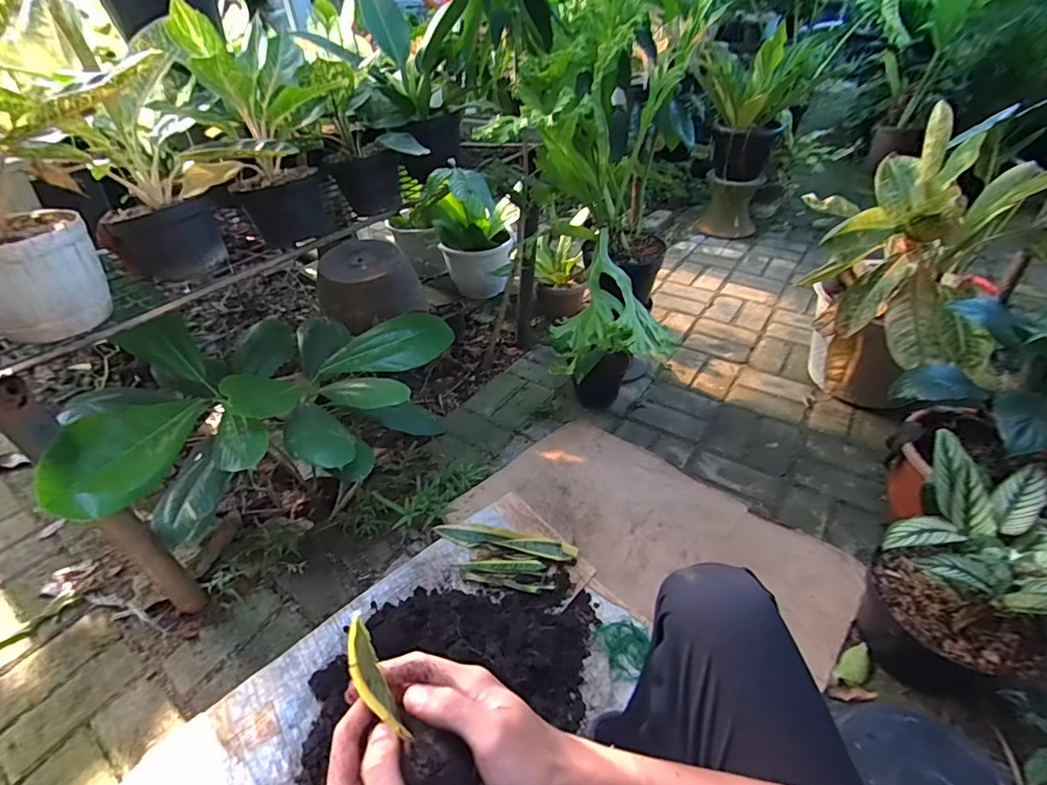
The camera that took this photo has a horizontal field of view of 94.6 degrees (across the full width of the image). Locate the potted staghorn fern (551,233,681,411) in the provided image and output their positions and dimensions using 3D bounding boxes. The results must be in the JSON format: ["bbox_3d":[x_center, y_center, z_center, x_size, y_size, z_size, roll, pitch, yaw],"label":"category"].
[{"bbox_3d":[0.202,-0.100,1.201,0.250,0.431,0.283,-5,38,-2],"label":"potted staghorn fern"}]

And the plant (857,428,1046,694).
[{"bbox_3d":[0.685,0.303,0.759,0.232,0.334,0.243,-32,47,-32],"label":"plant"}]

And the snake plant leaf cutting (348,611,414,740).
[{"bbox_3d":[-0.081,0.169,0.273,0.016,0.096,0.025,-27,26,-28],"label":"snake plant leaf cutting"}]

